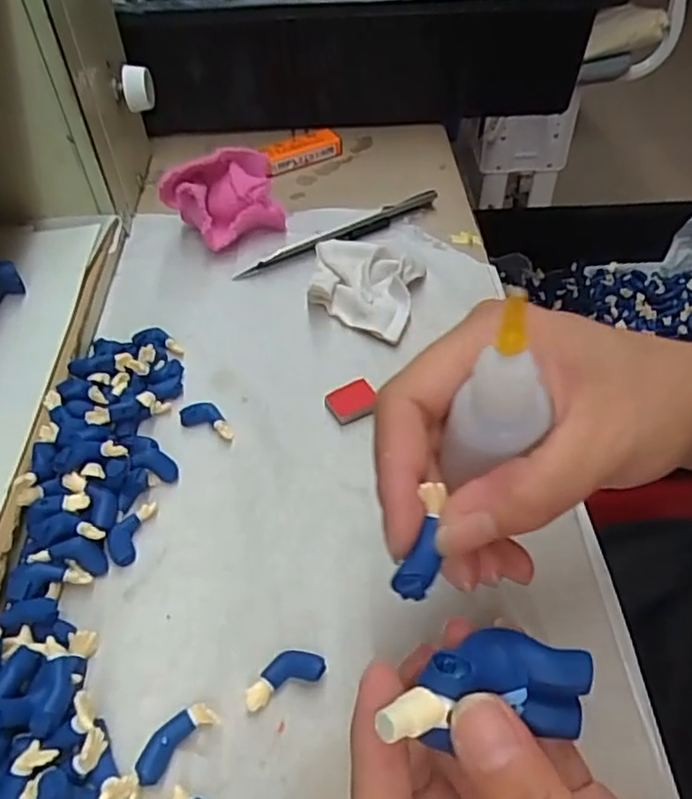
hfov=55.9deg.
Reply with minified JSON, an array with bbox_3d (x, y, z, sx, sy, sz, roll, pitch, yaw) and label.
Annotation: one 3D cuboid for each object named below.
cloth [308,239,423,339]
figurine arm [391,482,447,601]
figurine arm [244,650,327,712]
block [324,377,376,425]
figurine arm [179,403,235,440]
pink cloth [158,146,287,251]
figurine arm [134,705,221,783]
[{"bbox_3d":[0.007,-0.061,0.356,0.059,0.017,0.055,13,50,13],"label":"cloth"},{"bbox_3d":[0.019,0.036,0.163,0.009,0.007,0.028,14,57,9],"label":"figurine arm"},{"bbox_3d":[-0.022,0.095,0.225,0.028,0.007,0.013,-18,50,-14],"label":"figurine arm"},{"bbox_3d":[0.004,0.002,0.308,0.023,0.008,0.019,-24,52,-19],"label":"block"},{"bbox_3d":[-0.063,0.009,0.304,0.028,0.006,0.012,16,51,15],"label":"figurine arm"},{"bbox_3d":[-0.075,-0.122,0.395,0.068,0.043,0.059,-12,49,-9],"label":"pink cloth"},{"bbox_3d":[-0.056,0.110,0.211,0.028,0.007,0.011,-37,57,-27],"label":"figurine arm"}]

